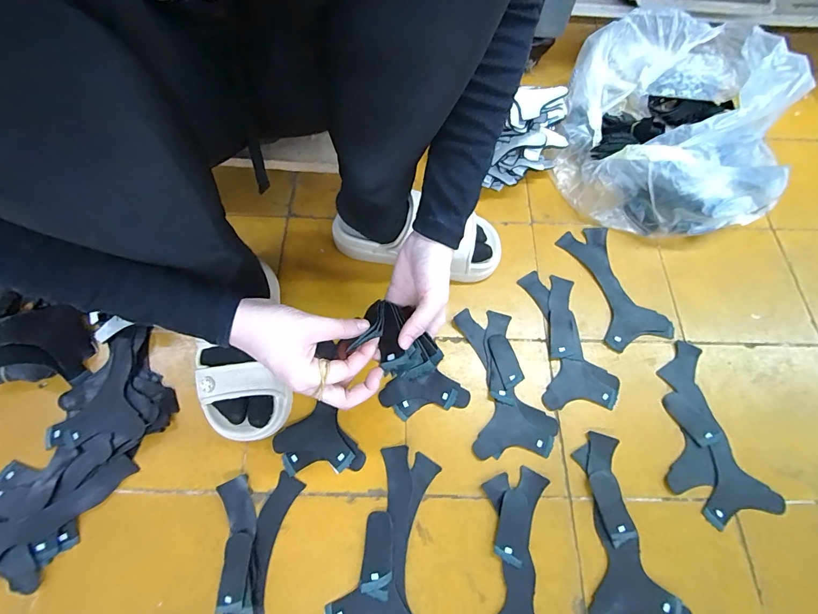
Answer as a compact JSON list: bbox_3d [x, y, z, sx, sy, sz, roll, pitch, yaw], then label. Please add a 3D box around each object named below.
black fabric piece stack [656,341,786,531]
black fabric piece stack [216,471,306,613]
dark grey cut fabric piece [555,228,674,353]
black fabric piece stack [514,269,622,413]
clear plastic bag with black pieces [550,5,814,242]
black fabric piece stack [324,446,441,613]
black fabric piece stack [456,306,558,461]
[{"bbox_3d":[0.372,0.162,0.493,0.118,0.007,0.210,-13,68,-5],"label":"black fabric piece stack"},{"bbox_3d":[-0.180,0.297,0.422,0.099,0.013,0.194,1,68,0],"label":"black fabric piece stack"},{"bbox_3d":[0.309,-0.036,0.580,0.094,0.011,0.197,-14,68,-6],"label":"dark grey cut fabric piece"},{"bbox_3d":[0.223,0.041,0.544,0.098,0.013,0.201,-7,68,-3],"label":"black fabric piece stack"},{"bbox_3d":[0.436,-0.301,0.605,0.321,0.164,0.349,8,68,3],"label":"clear plastic bag with black pieces"},{"bbox_3d":[-0.018,0.272,0.438,0.103,0.011,0.196,12,68,5],"label":"black fabric piece stack"},{"bbox_3d":[0.128,0.097,0.522,0.104,0.012,0.200,-7,68,-3],"label":"black fabric piece stack"}]

